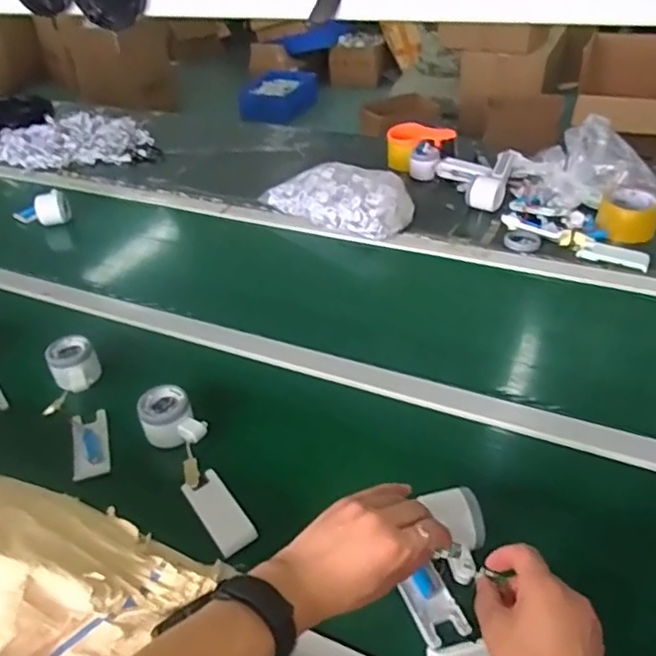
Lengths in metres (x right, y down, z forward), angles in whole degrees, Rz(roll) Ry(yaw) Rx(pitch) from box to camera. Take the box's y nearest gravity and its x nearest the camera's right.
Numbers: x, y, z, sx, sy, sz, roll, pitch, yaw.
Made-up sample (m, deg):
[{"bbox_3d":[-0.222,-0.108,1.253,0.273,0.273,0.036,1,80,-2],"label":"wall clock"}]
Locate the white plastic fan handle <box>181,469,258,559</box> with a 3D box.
[{"bbox_3d":[-0.112,0.191,0.645,0.042,0.014,0.104,-26,42,-25],"label":"white plastic fan handle"}]

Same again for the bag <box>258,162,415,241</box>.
[{"bbox_3d":[0.017,-0.244,1.152,0.301,0.063,0.142,25,46,33],"label":"bag"}]

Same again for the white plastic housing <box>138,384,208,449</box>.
[{"bbox_3d":[-0.185,0.105,0.728,0.065,0.042,0.080,-22,41,-21],"label":"white plastic housing"}]

